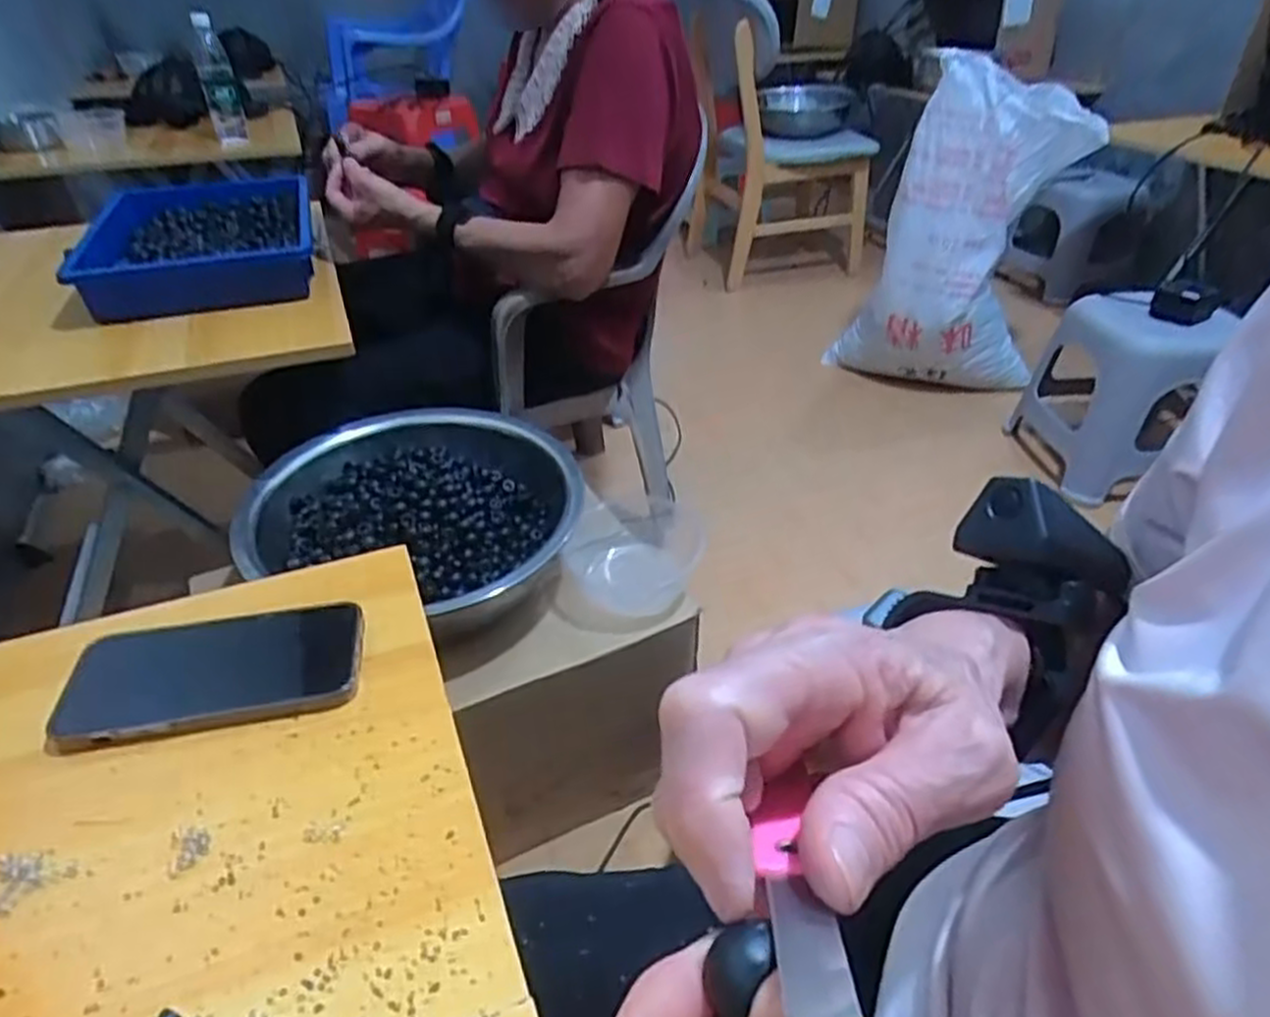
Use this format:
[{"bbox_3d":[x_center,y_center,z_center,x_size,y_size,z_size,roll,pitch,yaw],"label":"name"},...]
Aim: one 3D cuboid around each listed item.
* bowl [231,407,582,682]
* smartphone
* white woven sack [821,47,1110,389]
[{"bbox_3d":[-0.221,0.018,0.819,0.320,0.125,0.296,0,36,0],"label":"bowl"},{"bbox_3d":[-0.227,0.089,0.421,0.145,0.012,0.076,-8,36,-11],"label":"smartphone"},{"bbox_3d":[0.702,-0.584,1.632,0.369,0.646,0.238,-10,37,-14],"label":"white woven sack"}]

